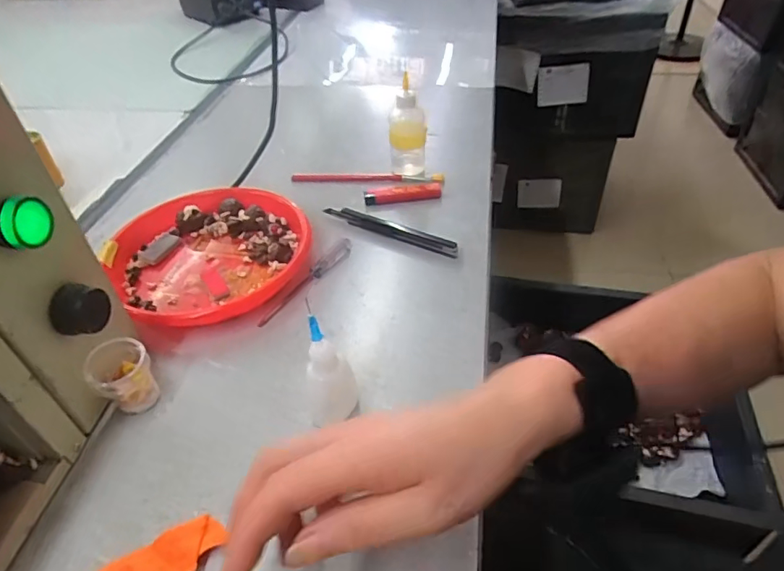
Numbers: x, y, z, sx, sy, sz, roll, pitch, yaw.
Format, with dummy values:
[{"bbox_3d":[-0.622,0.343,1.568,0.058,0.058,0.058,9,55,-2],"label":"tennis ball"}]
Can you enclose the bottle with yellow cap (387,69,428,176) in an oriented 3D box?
[{"bbox_3d":[0.017,-0.168,0.545,0.038,0.093,0.034,-1,42,3],"label":"bottle with yellow cap"}]

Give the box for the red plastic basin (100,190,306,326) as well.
[{"bbox_3d":[-0.165,-0.034,0.476,0.167,0.030,0.167,-2,42,2],"label":"red plastic basin"}]

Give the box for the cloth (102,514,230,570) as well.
[{"bbox_3d":[-0.123,0.150,0.276,0.064,0.009,0.030,-29,47,-26],"label":"cloth"}]

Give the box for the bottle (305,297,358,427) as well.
[{"bbox_3d":[-0.042,0.053,0.319,0.030,0.087,0.035,-20,44,-18],"label":"bottle"}]

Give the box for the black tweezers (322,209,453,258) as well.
[{"bbox_3d":[-0.002,-0.054,0.490,0.140,0.016,0.009,20,47,25],"label":"black tweezers"}]

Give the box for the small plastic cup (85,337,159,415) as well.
[{"bbox_3d":[-0.181,0.063,0.350,0.036,0.049,0.032,-29,48,-26],"label":"small plastic cup"}]

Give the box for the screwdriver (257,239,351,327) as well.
[{"bbox_3d":[-0.074,-0.007,0.448,0.014,0.010,0.118,23,48,27],"label":"screwdriver"}]

